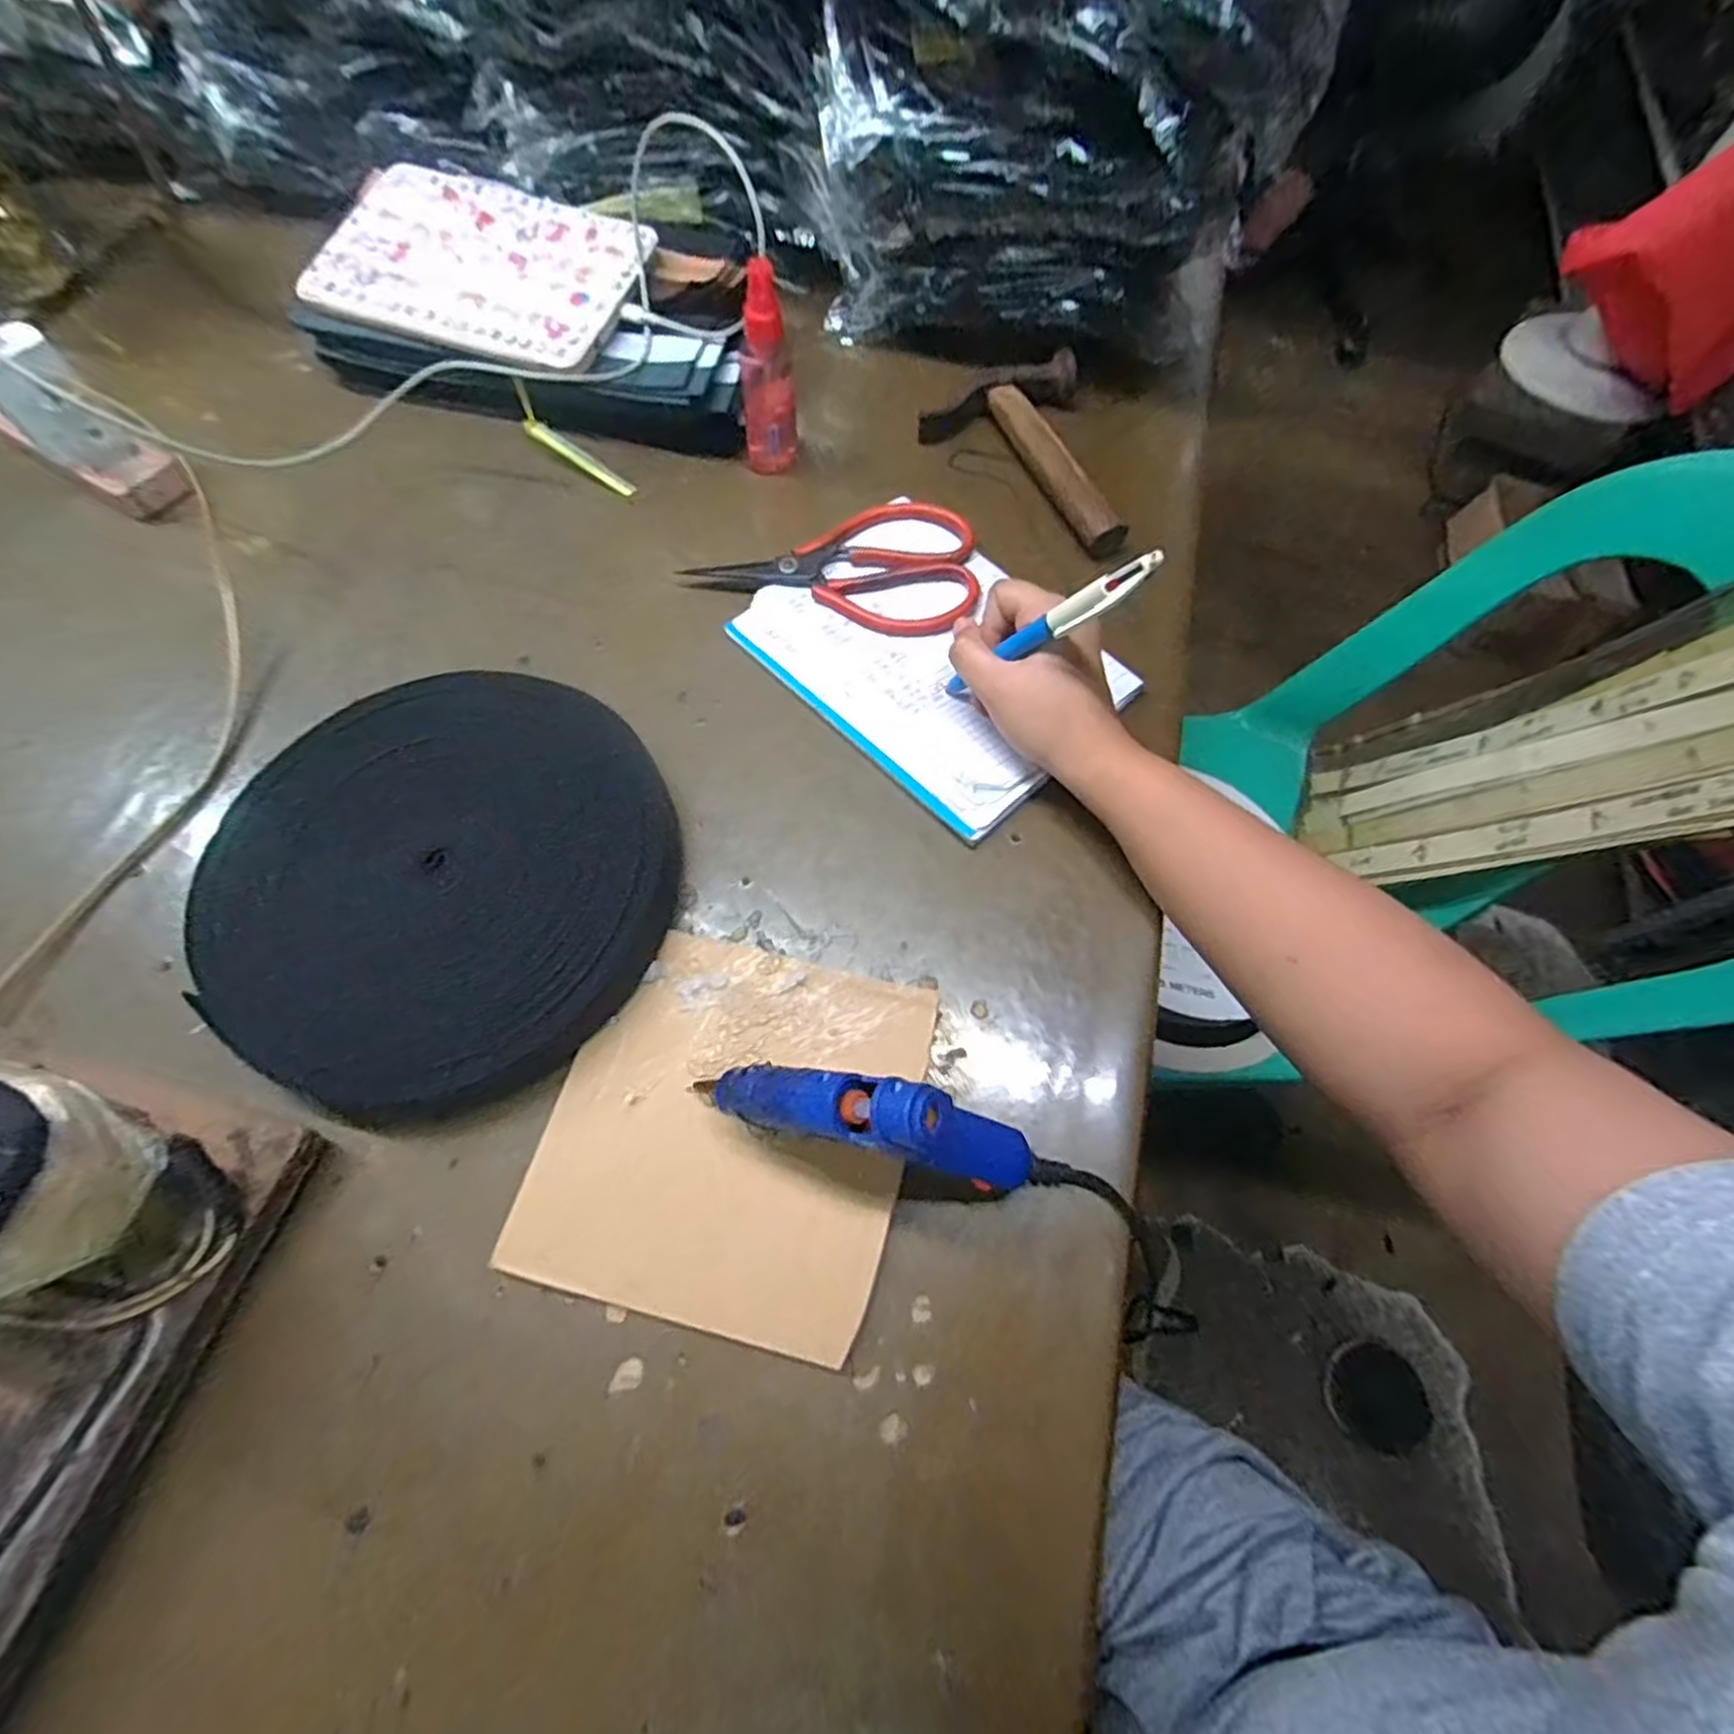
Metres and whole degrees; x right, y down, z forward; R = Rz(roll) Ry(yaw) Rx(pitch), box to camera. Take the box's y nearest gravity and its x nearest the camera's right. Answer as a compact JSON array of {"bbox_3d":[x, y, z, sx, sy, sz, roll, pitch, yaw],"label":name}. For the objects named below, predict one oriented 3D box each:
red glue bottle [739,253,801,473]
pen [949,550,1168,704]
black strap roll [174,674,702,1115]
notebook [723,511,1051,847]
[{"bbox_3d":[-0.063,-0.309,0.472,0.033,0.119,0.025,-2,66,-3],"label":"red glue bottle"},{"bbox_3d":[0.083,-0.112,0.365,0.012,0.146,0.009,35,66,-18],"label":"pen"},{"bbox_3d":[-0.210,0.001,0.371,0.220,0.031,0.213,1,66,-2],"label":"black strap roll"},{"bbox_3d":[0.036,-0.123,0.438,0.138,0.014,0.201,-41,73,-18],"label":"notebook"}]

